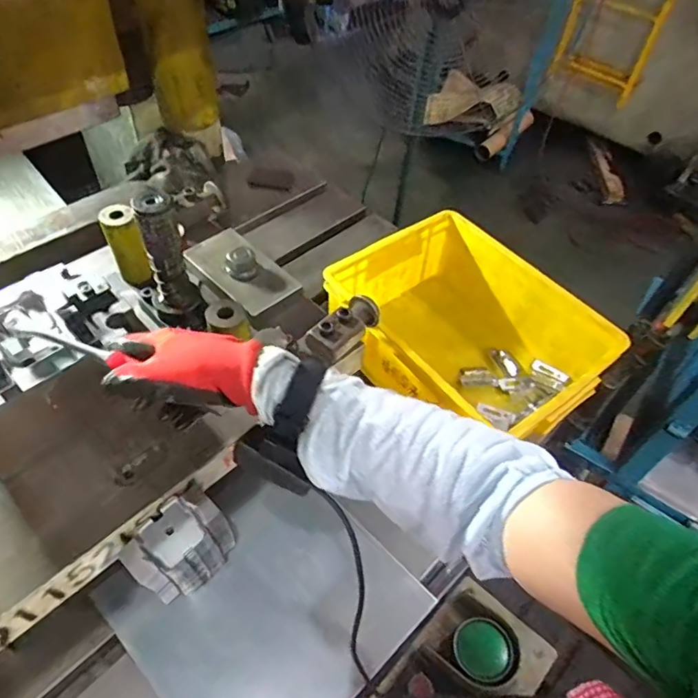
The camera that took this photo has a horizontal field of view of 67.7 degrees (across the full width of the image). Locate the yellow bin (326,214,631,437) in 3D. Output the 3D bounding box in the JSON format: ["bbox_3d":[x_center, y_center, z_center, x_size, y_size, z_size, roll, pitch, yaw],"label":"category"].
[{"bbox_3d":[0.162,-0.009,0.751,0.263,0.158,0.348,-32,60,-26],"label":"yellow bin"}]

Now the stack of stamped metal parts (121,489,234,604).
[{"bbox_3d":[-0.166,0.206,0.535,0.055,0.119,0.097,33,56,21],"label":"stack of stamped metal parts"}]

